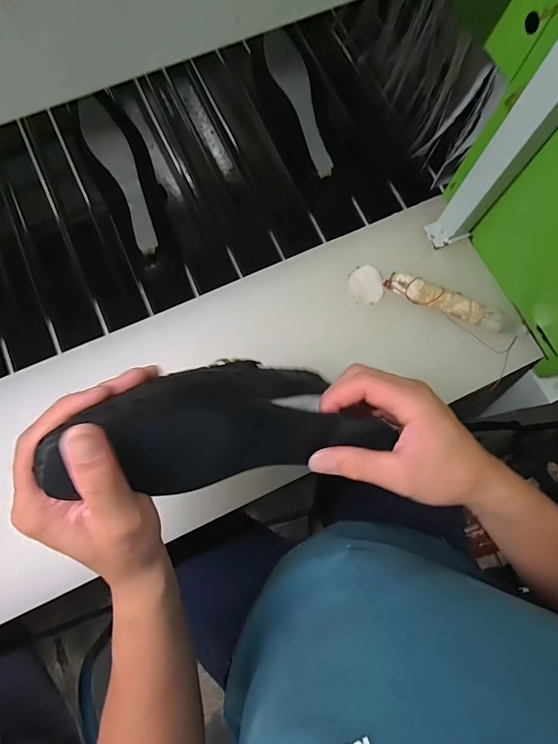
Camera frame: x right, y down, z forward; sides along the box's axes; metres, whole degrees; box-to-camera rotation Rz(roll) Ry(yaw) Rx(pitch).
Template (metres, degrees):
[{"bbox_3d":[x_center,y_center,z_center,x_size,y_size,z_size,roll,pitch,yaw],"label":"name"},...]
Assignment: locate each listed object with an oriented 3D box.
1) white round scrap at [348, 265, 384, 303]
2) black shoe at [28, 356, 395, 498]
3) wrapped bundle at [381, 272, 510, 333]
[{"bbox_3d":[0.105,-0.105,0.477,0.038,0.004,0.046,-21,80,3],"label":"white round scrap"},{"bbox_3d":[-0.034,0.032,0.297,0.243,0.062,0.089,-3,77,-33],"label":"black shoe"},{"bbox_3d":[0.195,-0.083,0.471,0.140,0.020,0.029,22,80,3],"label":"wrapped bundle"}]

